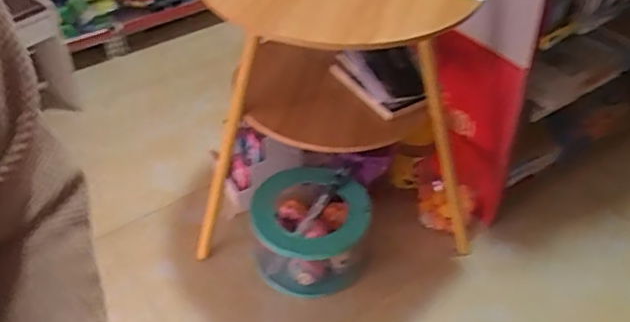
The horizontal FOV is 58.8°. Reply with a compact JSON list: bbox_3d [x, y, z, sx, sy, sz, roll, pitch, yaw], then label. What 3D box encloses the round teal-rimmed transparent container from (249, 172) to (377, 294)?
[{"bbox_3d":[-0.016,0.172,1.421,0.293,0.182,0.281,0,44,0],"label":"round teal-rimmed transparent container"}]

